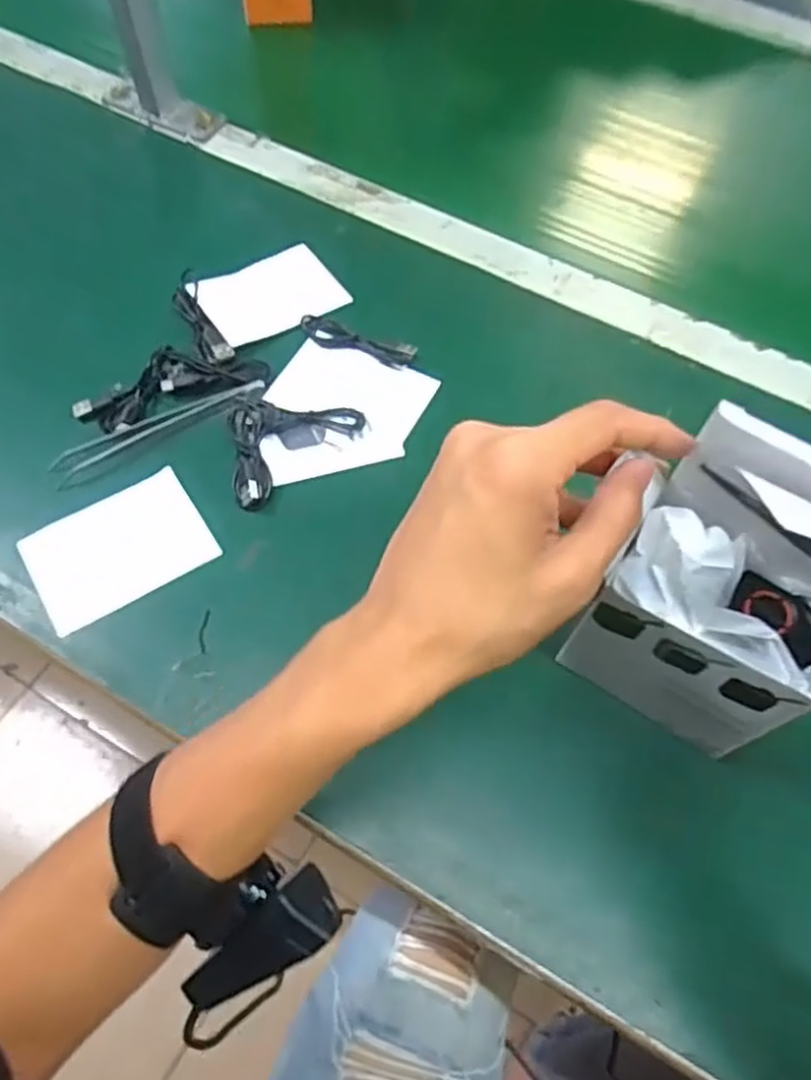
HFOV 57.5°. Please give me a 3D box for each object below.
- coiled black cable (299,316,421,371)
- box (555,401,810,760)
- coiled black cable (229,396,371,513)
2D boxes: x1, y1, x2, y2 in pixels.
[{"bbox_3d":[-0.035,-0.140,0.517,0.085,0.009,0.022,22,63,10],"label":"coiled black cable"},{"bbox_3d":[0.146,0.026,0.335,0.096,0.157,0.082,30,65,14],"label":"box"},{"bbox_3d":[-0.072,-0.055,0.470,0.085,0.009,0.080,6,61,2],"label":"coiled black cable"}]

